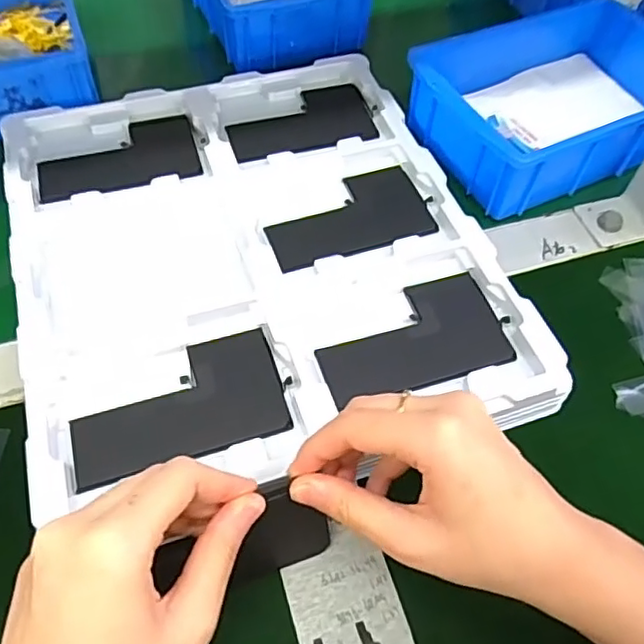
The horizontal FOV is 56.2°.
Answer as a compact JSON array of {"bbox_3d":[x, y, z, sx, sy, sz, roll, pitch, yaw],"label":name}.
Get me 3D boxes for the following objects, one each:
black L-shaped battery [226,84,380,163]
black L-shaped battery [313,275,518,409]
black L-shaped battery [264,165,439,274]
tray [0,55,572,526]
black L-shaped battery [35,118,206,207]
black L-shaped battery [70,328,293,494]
[{"bbox_3d":[-0.015,-0.147,0.442,0.107,0.011,0.066,-15,58,-12],"label":"black L-shaped battery"},{"bbox_3d":[0.050,0.008,0.340,0.108,0.006,0.062,-16,58,-13],"label":"black L-shaped battery"},{"bbox_3d":[0.018,-0.069,0.392,0.110,0.009,0.063,-19,59,-14],"label":"black L-shaped battery"},{"bbox_3d":[-0.045,-0.053,0.377,0.272,0.033,0.308,-15,58,-12],"label":"tray"},{"bbox_3d":[-0.141,-0.115,0.421,0.106,0.011,0.070,-15,58,-12],"label":"black L-shaped battery"},{"bbox_3d":[-0.074,0.041,0.312,0.105,0.007,0.063,-15,58,-12],"label":"black L-shaped battery"}]

